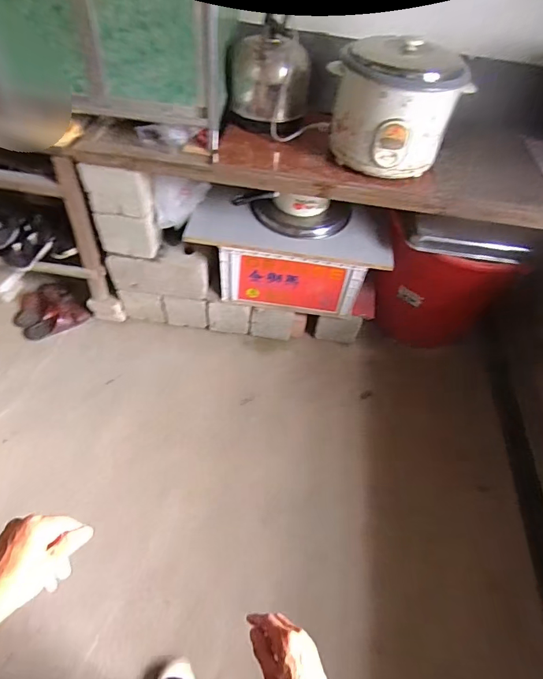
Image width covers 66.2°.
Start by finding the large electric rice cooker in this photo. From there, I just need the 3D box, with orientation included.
[{"bbox_3d":[0.301,-0.580,1.033,0.248,0.235,0.255,-26,59,-21],"label":"large electric rice cooker"}]

